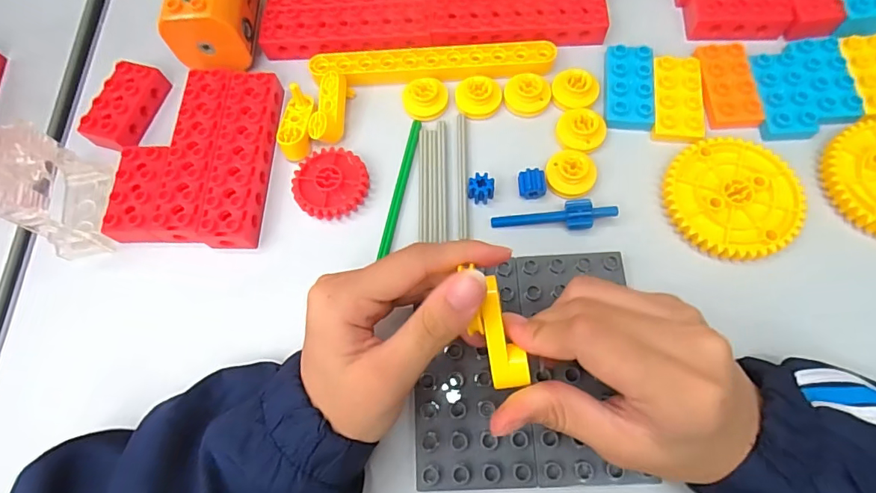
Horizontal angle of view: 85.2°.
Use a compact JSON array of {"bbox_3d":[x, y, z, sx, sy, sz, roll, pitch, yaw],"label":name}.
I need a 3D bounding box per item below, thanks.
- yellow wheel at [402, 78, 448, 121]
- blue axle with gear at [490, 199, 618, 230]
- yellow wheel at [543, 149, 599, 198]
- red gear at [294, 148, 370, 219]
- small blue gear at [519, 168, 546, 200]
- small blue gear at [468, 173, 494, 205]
[{"bbox_3d":[-0.009,-0.104,0.333,0.032,0.013,0.025,-6,69,1],"label":"yellow wheel"},{"bbox_3d":[0.073,-0.020,0.301,0.075,0.014,0.017,2,70,4],"label":"blue axle with gear"},{"bbox_3d":[0.087,-0.049,0.310,0.031,0.011,0.032,-1,73,2],"label":"yellow wheel"},{"bbox_3d":[-0.072,-0.042,0.319,0.048,0.016,0.049,-1,69,3],"label":"red gear"},{"bbox_3d":[0.061,-0.039,0.309,0.017,0.013,0.017,-2,69,3],"label":"small blue gear"},{"bbox_3d":[0.028,-0.037,0.311,0.016,0.014,0.018,0,69,4],"label":"small blue gear"}]

